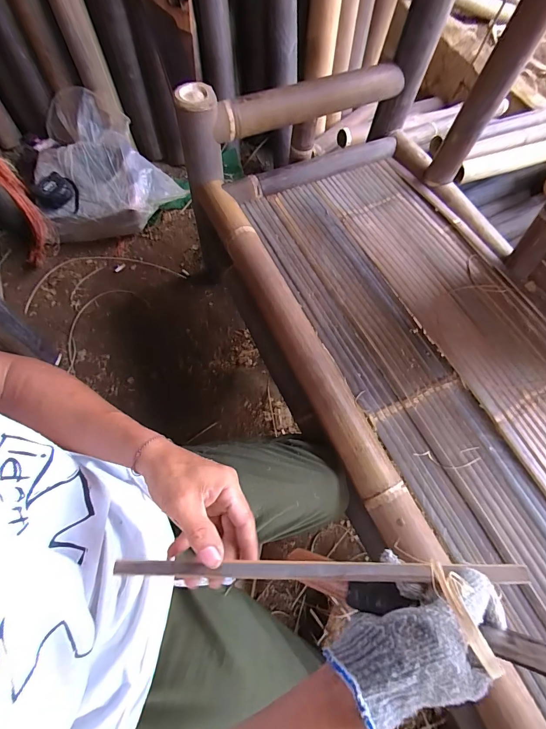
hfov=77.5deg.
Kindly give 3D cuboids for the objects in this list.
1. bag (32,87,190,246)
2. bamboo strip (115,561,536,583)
[{"bbox_3d":[-0.464,-0.568,0.967,0.364,0.180,0.366,-11,69,-10],"label":"bag"},{"bbox_3d":[0.034,0.180,0.295,0.347,0.006,0.014,-2,68,4],"label":"bamboo strip"}]

